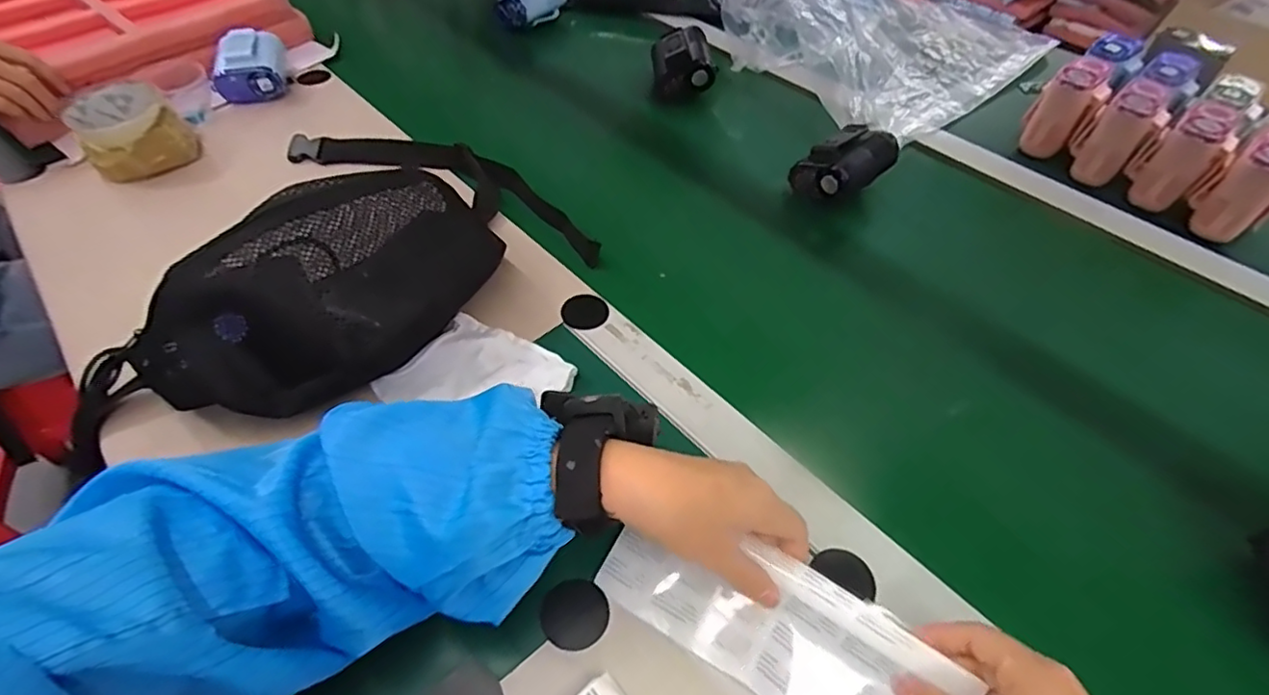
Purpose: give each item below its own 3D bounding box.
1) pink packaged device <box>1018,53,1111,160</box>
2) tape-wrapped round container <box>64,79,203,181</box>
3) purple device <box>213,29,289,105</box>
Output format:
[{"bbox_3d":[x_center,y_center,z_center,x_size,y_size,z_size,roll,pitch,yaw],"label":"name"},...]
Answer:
[{"bbox_3d":[0.442,-0.242,0.624,0.051,0.090,0.071,33,57,25],"label":"pink packaged device"},{"bbox_3d":[-0.479,-0.206,0.579,0.079,0.060,0.083,0,50,0],"label":"tape-wrapped round container"},{"bbox_3d":[-0.428,-0.317,0.678,0.063,0.051,0.090,-11,51,-9],"label":"purple device"}]

